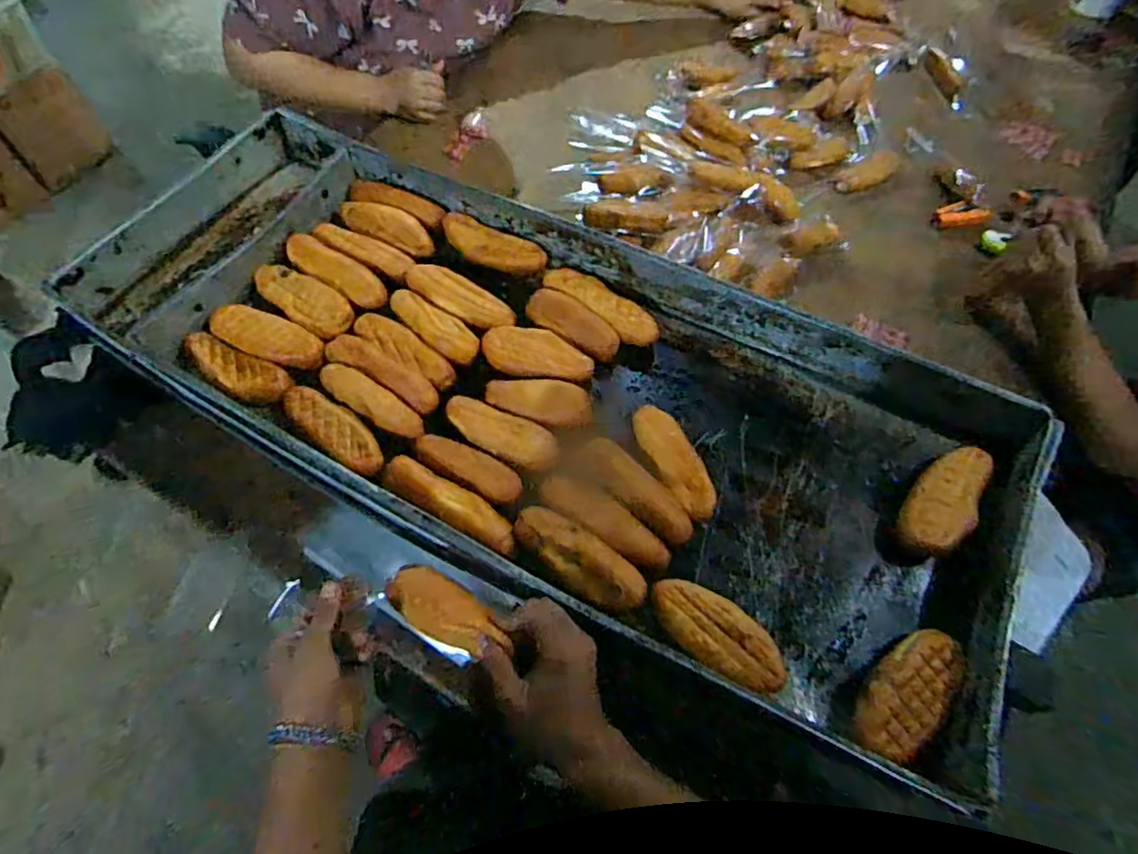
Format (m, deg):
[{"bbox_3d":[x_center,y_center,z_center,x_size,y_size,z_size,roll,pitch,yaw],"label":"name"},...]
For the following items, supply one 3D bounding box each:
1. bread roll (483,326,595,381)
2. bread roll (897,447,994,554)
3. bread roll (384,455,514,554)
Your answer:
[{"bbox_3d":[-0.034,-0.077,0.645,0.121,0.028,0.045,12,62,3],"label":"bread roll"},{"bbox_3d":[0.349,0.066,0.556,0.050,0.031,0.114,41,67,16],"label":"bread roll"},{"bbox_3d":[-0.110,0.068,0.543,0.139,0.028,0.034,30,64,11],"label":"bread roll"}]

